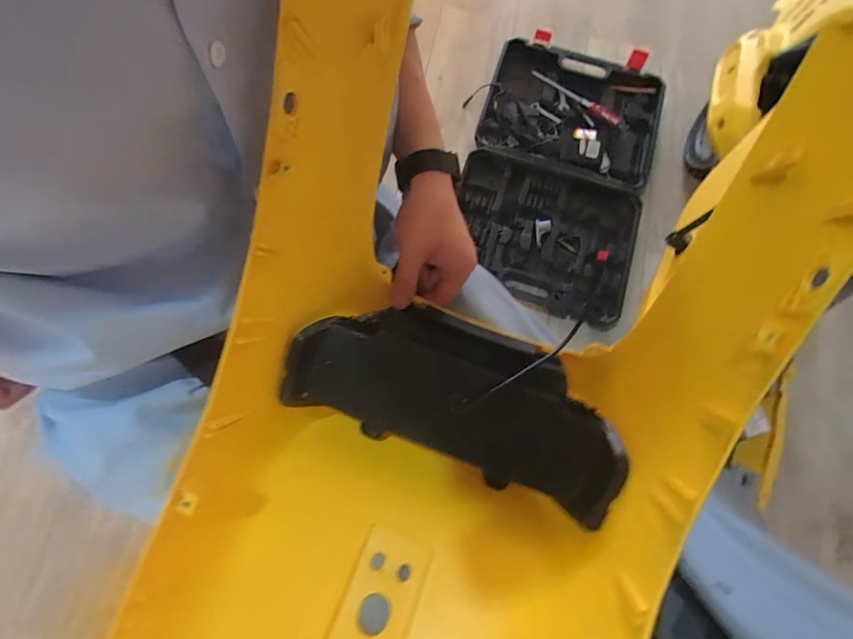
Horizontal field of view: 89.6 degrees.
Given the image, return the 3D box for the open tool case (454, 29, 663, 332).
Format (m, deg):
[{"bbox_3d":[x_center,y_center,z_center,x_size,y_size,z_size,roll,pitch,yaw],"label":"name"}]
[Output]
[{"bbox_3d":[0.290,-0.328,0.962,0.395,0.084,0.616,17,77,3],"label":"open tool case"}]

